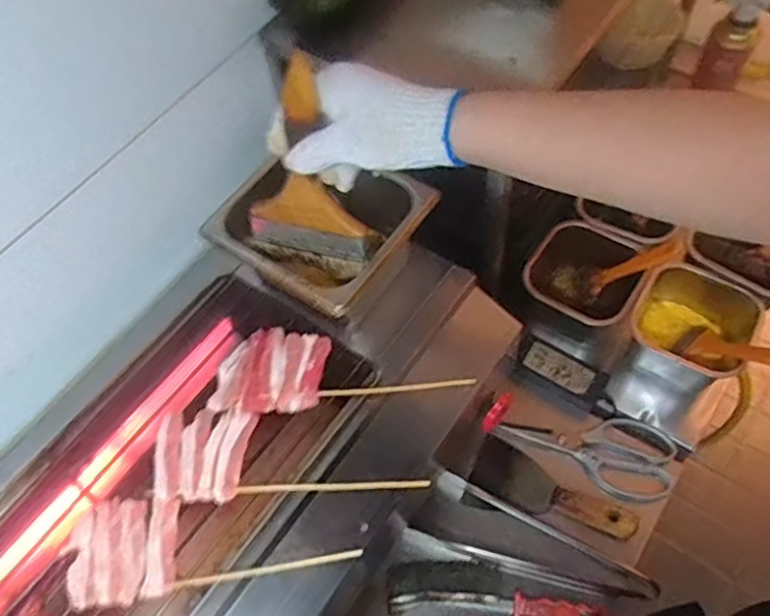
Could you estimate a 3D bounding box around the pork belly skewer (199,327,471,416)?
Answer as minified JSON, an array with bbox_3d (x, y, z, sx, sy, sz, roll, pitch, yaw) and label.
[{"bbox_3d":[-0.045,0.059,0.608,0.236,0.015,0.085,3,60,6],"label":"pork belly skewer"}]

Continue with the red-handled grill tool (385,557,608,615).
[{"bbox_3d":[0.119,0.314,0.706,0.232,0.016,0.061,6,61,7],"label":"red-handled grill tool"}]

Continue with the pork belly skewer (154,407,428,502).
[{"bbox_3d":[-0.090,0.126,0.575,0.236,0.012,0.082,-3,60,2],"label":"pork belly skewer"}]

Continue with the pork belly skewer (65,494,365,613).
[{"bbox_3d":[-0.151,0.195,0.546,0.240,0.016,0.081,-8,60,-1],"label":"pork belly skewer"}]

